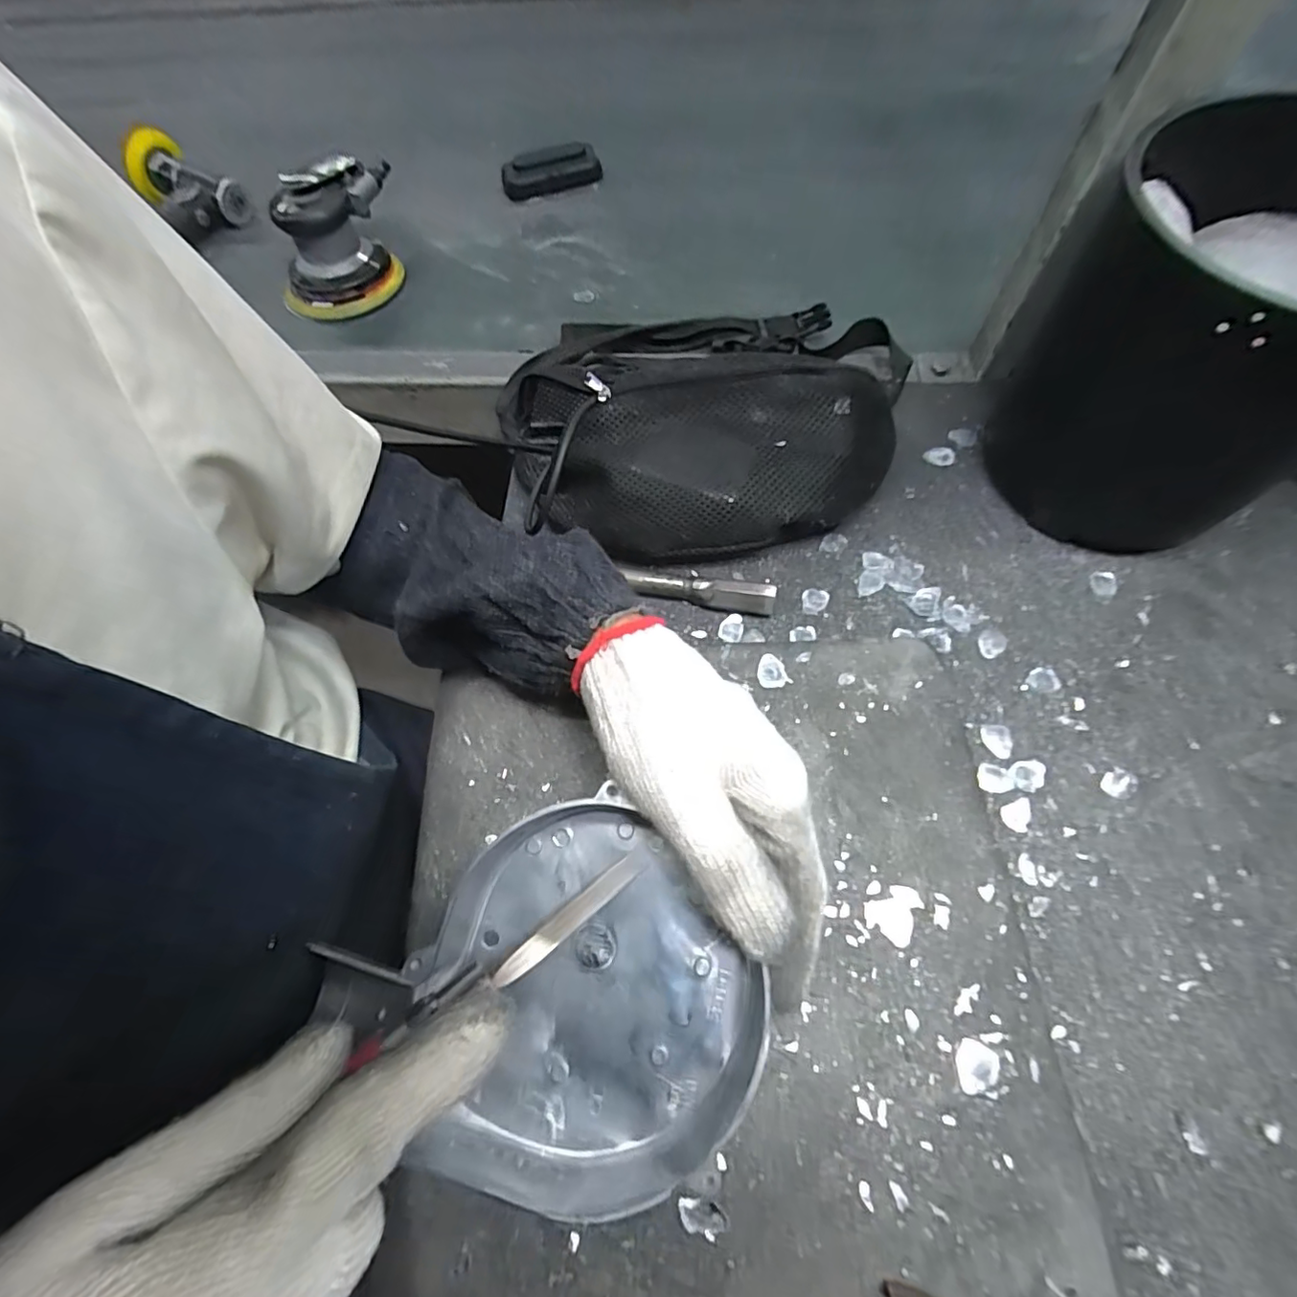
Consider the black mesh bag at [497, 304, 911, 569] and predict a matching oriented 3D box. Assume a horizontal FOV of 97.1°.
[{"bbox_3d":[0.041,-0.142,0.402,0.297,0.080,0.150,-4,65,1],"label":"black mesh bag"}]

